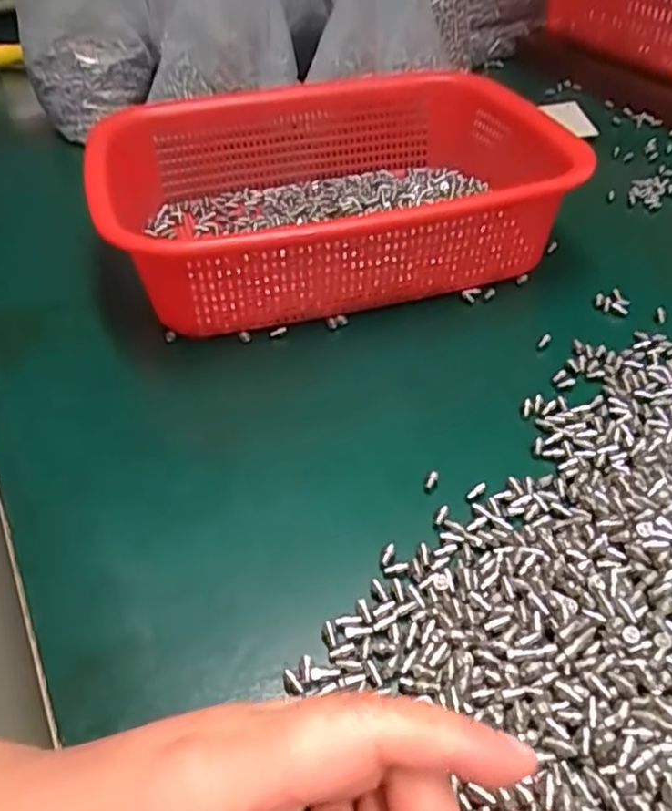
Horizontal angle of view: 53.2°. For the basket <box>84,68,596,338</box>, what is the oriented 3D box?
[{"bbox_3d":[-0.004,-0.138,0.445,0.279,0.082,0.216,-12,44,-9],"label":"basket"}]

